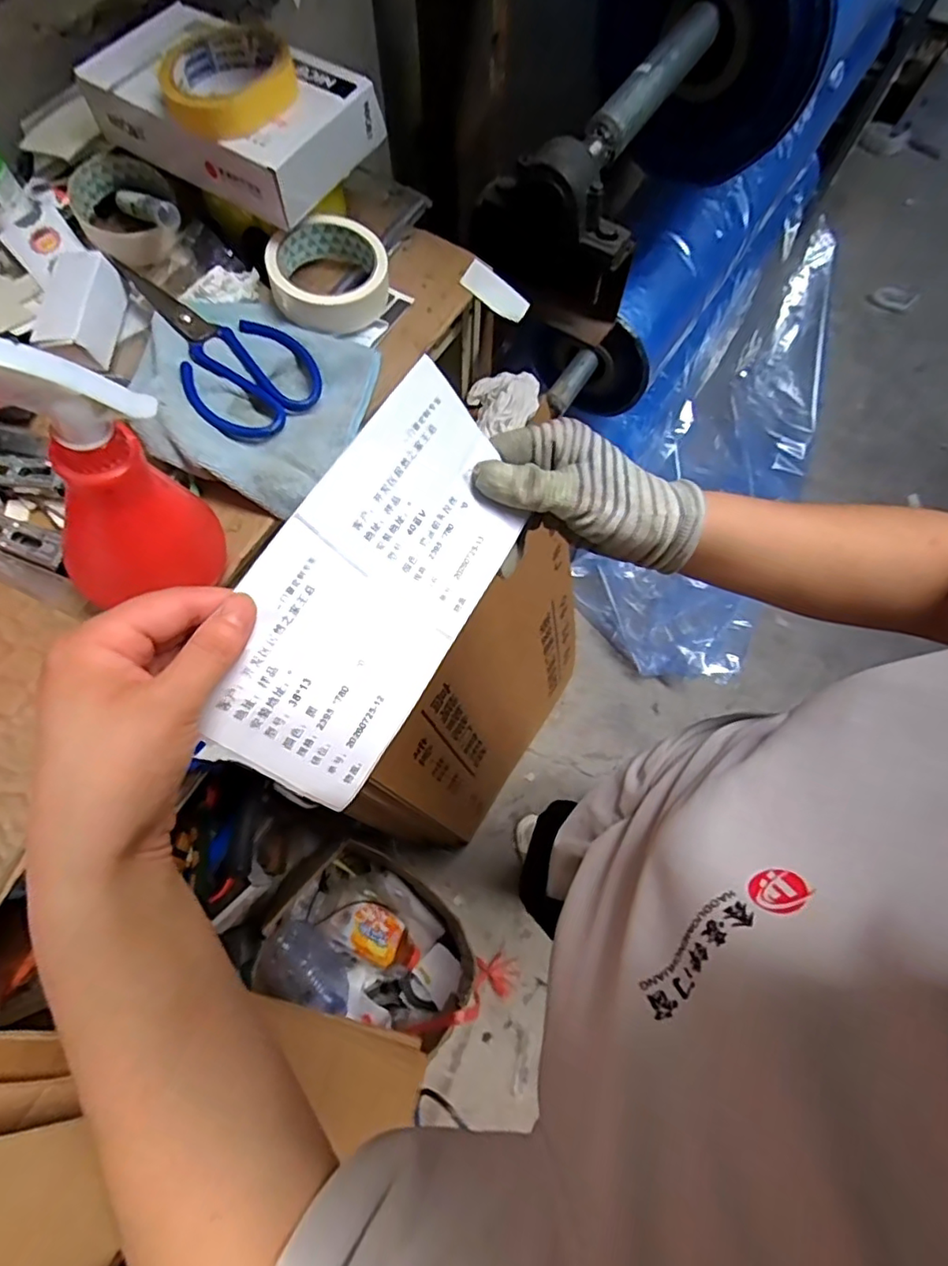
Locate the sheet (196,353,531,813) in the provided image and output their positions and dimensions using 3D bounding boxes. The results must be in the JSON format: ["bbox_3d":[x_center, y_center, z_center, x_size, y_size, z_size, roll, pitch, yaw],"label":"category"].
[{"bbox_3d":[-0.047,-0.023,0.281,0.100,0.012,0.196,41,72,-26],"label":"sheet"}]

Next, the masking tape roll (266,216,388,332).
[{"bbox_3d":[-0.119,-0.296,0.472,0.093,0.029,0.097,0,71,-1],"label":"masking tape roll"}]

